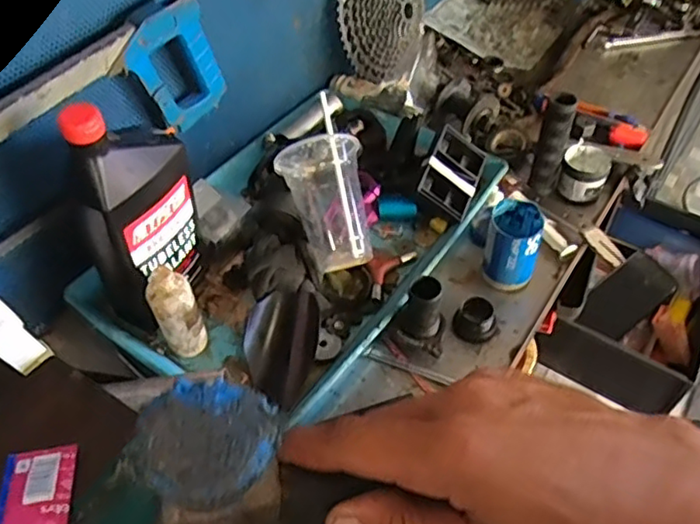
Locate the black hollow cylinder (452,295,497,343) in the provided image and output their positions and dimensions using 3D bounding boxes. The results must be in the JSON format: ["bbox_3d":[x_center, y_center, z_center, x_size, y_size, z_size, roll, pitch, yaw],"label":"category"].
[{"bbox_3d":[0.126,0.058,0.633,0.038,0.029,0.039,-1,48,1],"label":"black hollow cylinder"}]

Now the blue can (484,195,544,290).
[{"bbox_3d":[0.172,-0.017,0.658,0.051,0.084,0.052,-1,48,1],"label":"blue can"}]

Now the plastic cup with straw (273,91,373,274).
[{"bbox_3d":[-0.027,-0.077,0.673,0.087,0.081,0.170,-12,81,-10],"label":"plastic cup with straw"}]

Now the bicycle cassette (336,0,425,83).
[{"bbox_3d":[0.056,-0.354,0.868,0.034,0.181,0.183,16,66,44],"label":"bicycle cassette"}]

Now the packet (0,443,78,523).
[{"bbox_3d":[-0.200,0.146,0.394,0.043,0.004,0.060,-8,48,-6],"label":"packet"}]

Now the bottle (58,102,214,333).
[{"bbox_3d":[-0.195,-0.040,0.572,0.065,0.252,0.109,15,50,14],"label":"bottle"}]

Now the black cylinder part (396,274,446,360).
[{"bbox_3d":[0.070,0.054,0.608,0.046,0.069,0.050,7,49,7],"label":"black cylinder part"}]

